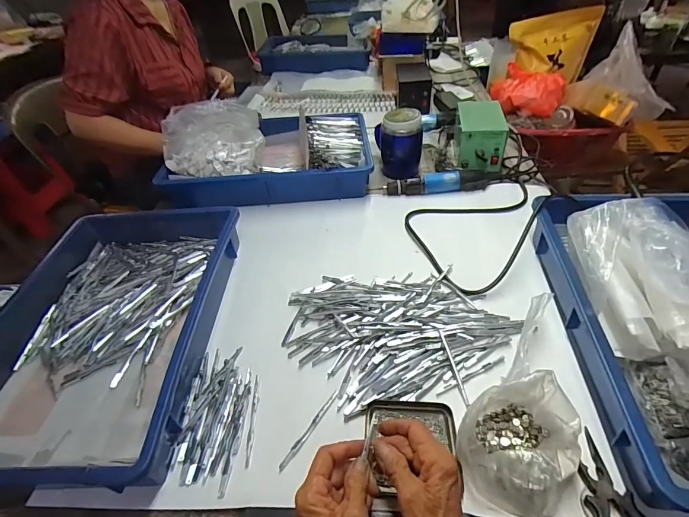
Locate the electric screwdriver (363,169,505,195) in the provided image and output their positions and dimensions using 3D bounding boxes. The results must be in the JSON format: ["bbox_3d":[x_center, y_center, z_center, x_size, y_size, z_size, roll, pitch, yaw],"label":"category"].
[{"bbox_3d":[0.185,-0.155,0.745,0.265,0.041,0.037,-1,43,5],"label":"electric screwdriver"}]

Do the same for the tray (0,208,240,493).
[{"bbox_3d":[-0.321,0.072,0.504,0.303,0.062,0.430,-2,43,4],"label":"tray"}]

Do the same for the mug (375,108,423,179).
[{"bbox_3d":[0.117,-0.255,0.788,0.086,0.130,0.106,-9,43,-4],"label":"mug"}]

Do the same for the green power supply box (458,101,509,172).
[{"bbox_3d":[0.292,-0.264,0.799,0.096,0.101,0.132,2,43,8],"label":"green power supply box"}]

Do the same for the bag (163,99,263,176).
[{"bbox_3d":[-0.271,-0.253,0.748,0.194,0.116,0.161,-12,43,-8],"label":"bag"}]

